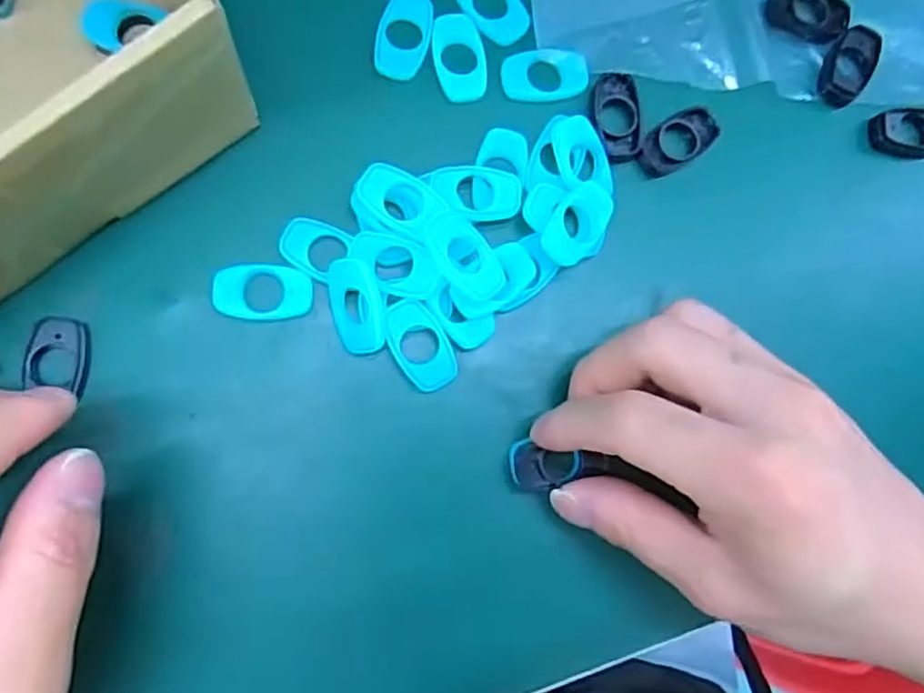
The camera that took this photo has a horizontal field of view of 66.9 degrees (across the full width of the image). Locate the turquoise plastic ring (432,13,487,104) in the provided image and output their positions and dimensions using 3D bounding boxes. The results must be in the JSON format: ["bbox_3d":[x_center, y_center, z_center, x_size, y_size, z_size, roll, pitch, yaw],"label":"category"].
[{"bbox_3d":[-0.001,-0.107,0.258,0.019,0.004,0.034,-9,85,-9],"label":"turquoise plastic ring"}]

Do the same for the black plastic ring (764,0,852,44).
[{"bbox_3d":[0.137,-0.134,0.278,0.034,0.007,0.019,15,82,-6],"label":"black plastic ring"}]

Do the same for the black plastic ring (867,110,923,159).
[{"bbox_3d":[0.179,-0.084,0.278,0.033,0.008,0.017,-2,84,-8],"label":"black plastic ring"}]

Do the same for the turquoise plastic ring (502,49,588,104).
[{"bbox_3d":[0.031,-0.101,0.260,0.031,0.006,0.018,1,84,-8],"label":"turquoise plastic ring"}]

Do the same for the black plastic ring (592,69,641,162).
[{"bbox_3d":[0.058,-0.086,0.260,0.017,0.004,0.033,-4,84,-8],"label":"black plastic ring"}]

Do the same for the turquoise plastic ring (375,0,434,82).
[{"bbox_3d":[-0.021,-0.114,0.257,0.018,0.006,0.032,12,82,-6],"label":"turquoise plastic ring"}]

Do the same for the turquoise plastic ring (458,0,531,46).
[{"bbox_3d":[0.012,-0.129,0.262,0.019,0.004,0.033,-36,89,-10],"label":"turquoise plastic ring"}]

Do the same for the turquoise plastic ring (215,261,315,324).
[{"bbox_3d":[-0.068,-0.019,0.239,0.033,0.004,0.020,-1,84,-8],"label":"turquoise plastic ring"}]

